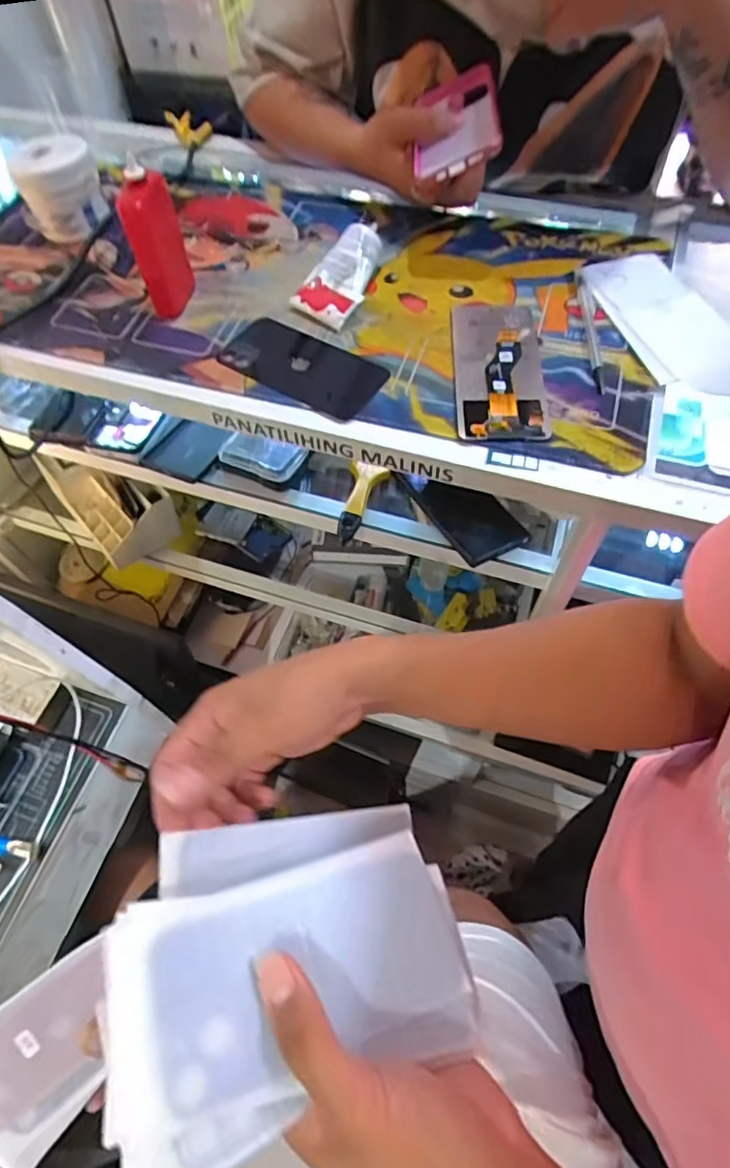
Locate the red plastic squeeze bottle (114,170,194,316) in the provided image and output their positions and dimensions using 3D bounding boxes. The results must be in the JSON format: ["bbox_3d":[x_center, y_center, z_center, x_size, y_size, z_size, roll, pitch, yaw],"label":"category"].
[{"bbox_3d":[-0.168,-0.274,0.484,0.042,0.102,0.032,-18,62,-7],"label":"red plastic squeeze bottle"}]

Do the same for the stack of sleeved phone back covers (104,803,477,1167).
[{"bbox_3d":[-0.035,0.181,0.289,0.166,0.027,0.130,-2,50,-23],"label":"stack of sleeved phone back covers"}]

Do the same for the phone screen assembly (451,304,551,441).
[{"bbox_3d":[0.109,-0.177,0.481,0.071,0.010,0.152,0,61,3],"label":"phone screen assembly"}]

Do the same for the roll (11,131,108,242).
[{"bbox_3d":[-0.288,-0.372,0.558,0.070,0.068,0.065,-32,64,-14],"label":"roll"}]

